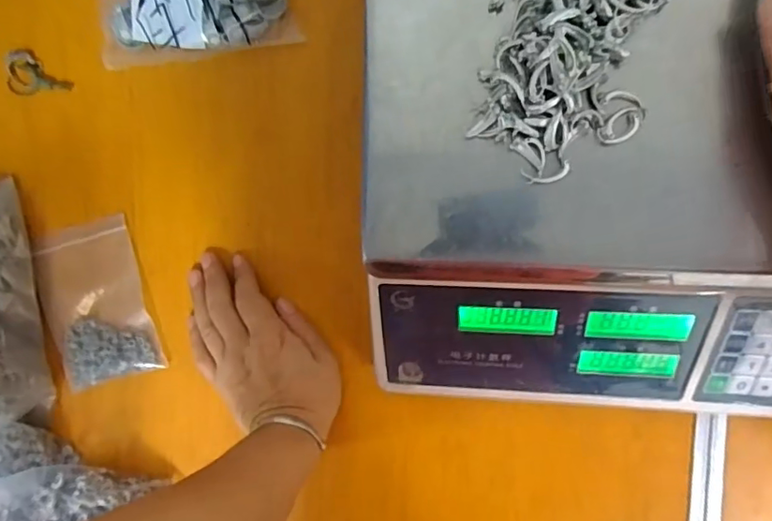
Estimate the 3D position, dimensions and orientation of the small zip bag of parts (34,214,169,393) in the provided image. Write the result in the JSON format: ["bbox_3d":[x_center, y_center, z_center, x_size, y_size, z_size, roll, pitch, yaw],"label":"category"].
[{"bbox_3d":[-0.223,0.033,0.415,0.076,0.011,0.119,-15,92,6],"label":"small zip bag of parts"}]

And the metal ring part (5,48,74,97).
[{"bbox_3d":[-0.261,-0.141,0.407,0.050,0.005,0.033,3,94,5],"label":"metal ring part"}]

